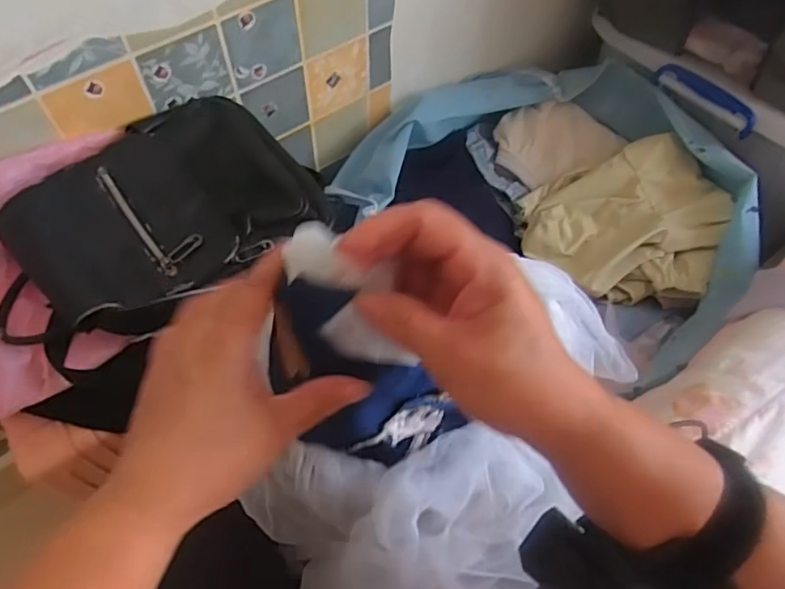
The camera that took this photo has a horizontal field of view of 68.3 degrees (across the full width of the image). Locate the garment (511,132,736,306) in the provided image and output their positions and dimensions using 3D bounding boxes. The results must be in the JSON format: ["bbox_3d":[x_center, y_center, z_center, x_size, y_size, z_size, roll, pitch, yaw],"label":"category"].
[{"bbox_3d":[0.354,-0.120,0.889,0.290,0.089,0.257,6,60,3],"label":"garment"}]

